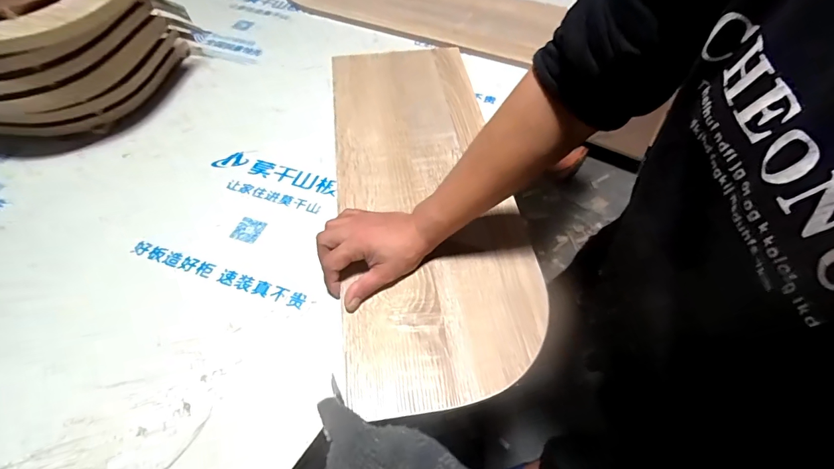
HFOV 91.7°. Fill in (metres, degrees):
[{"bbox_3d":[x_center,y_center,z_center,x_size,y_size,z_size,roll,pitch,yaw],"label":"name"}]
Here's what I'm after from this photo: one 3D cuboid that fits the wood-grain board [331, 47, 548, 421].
[{"bbox_3d":[0.003,-0.084,0.549,0.219,0.019,0.596,-7,55,-5],"label":"wood-grain board"}]

